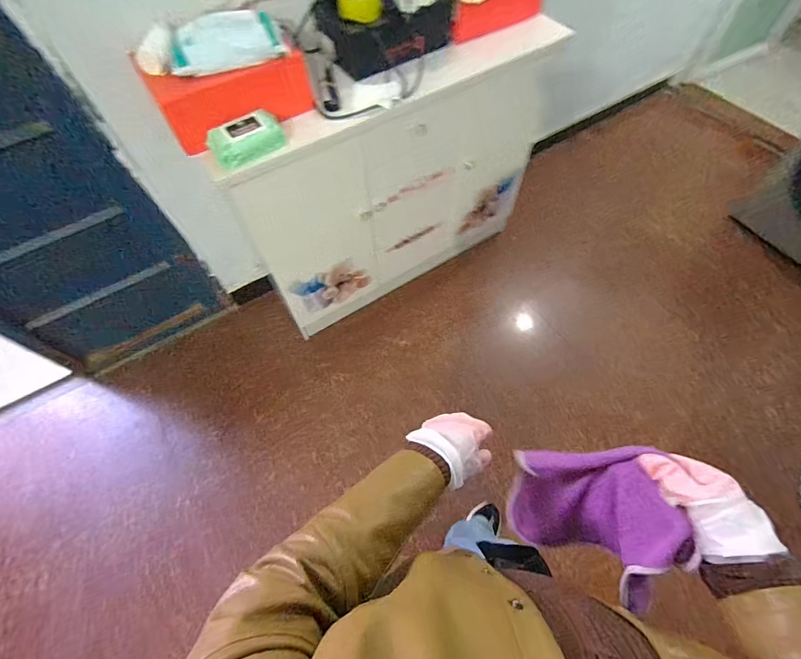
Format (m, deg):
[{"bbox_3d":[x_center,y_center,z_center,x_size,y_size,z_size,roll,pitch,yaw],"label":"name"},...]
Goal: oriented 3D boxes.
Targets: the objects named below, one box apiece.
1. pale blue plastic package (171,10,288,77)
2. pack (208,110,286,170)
[{"bbox_3d":[-0.408,-0.677,0.897,0.245,0.054,0.160,-19,63,-9],"label":"pale blue plastic package"},{"bbox_3d":[-0.367,-0.458,0.915,0.168,0.070,0.088,-21,63,-10],"label":"pack"}]

